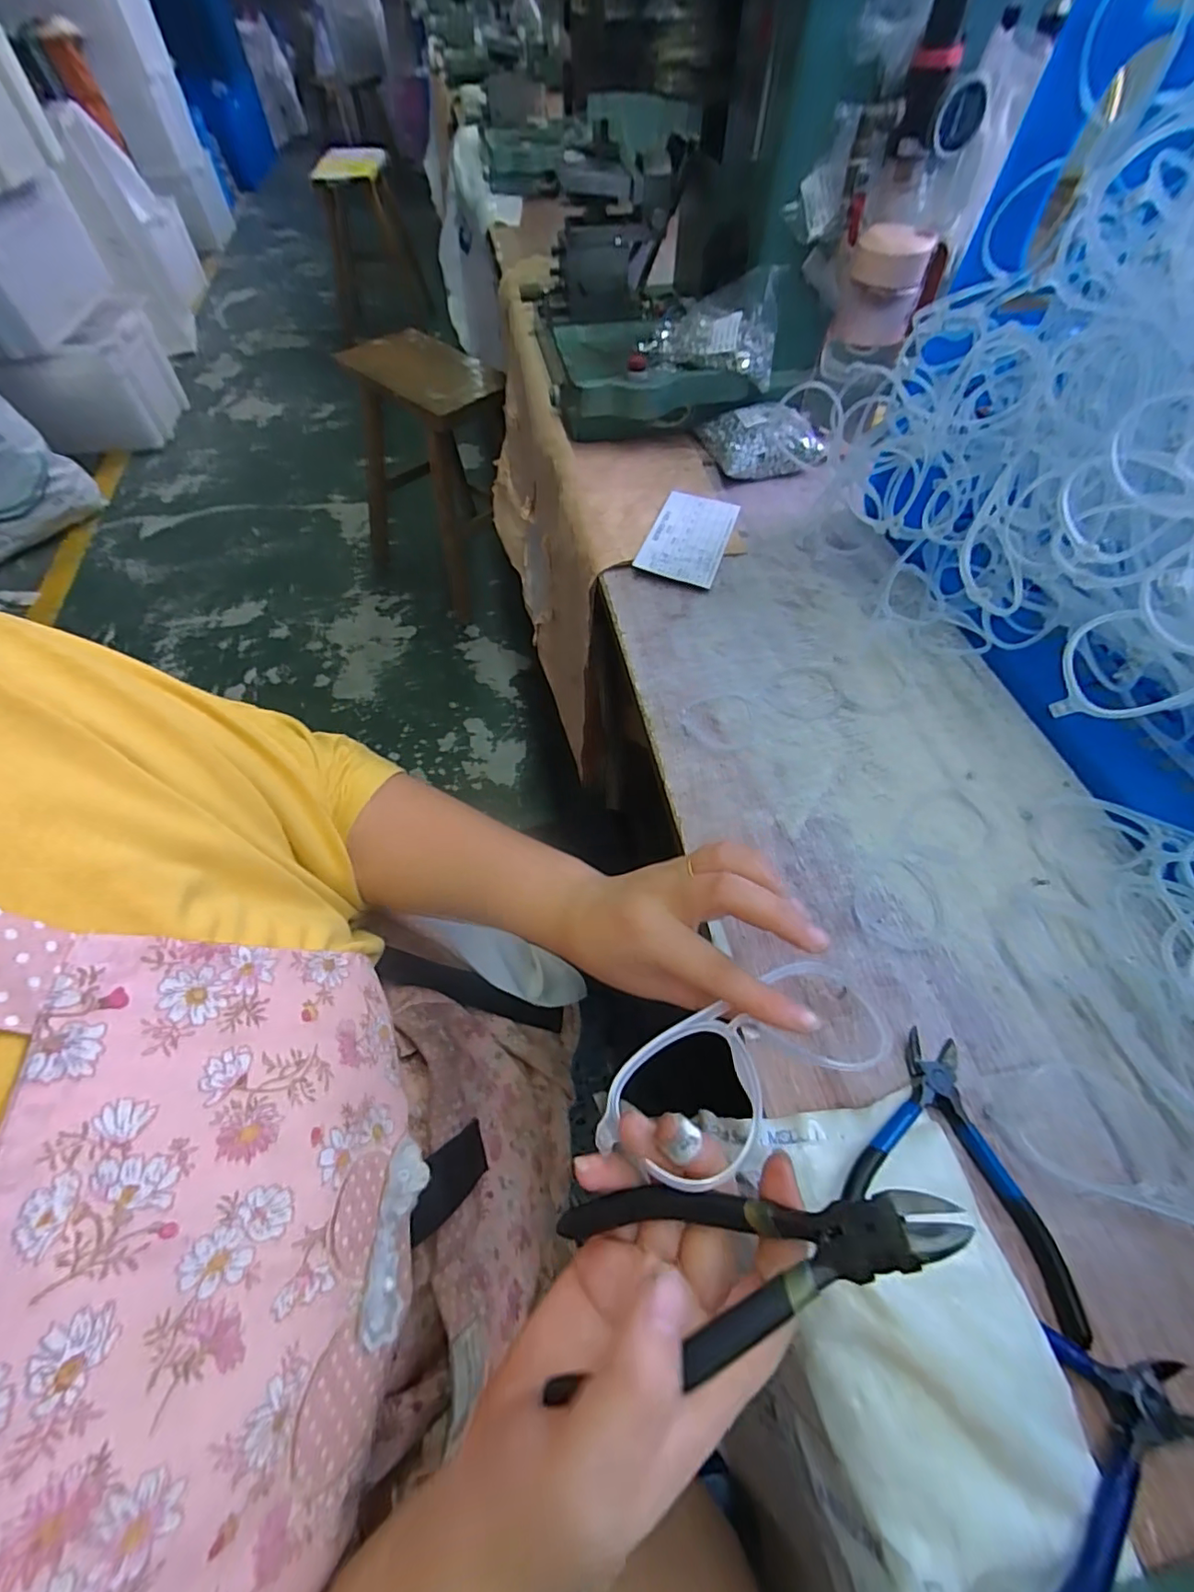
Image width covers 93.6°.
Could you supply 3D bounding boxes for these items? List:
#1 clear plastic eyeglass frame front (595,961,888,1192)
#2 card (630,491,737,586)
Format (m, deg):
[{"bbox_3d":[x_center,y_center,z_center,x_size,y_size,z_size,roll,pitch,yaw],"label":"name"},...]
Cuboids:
[{"bbox_3d":[0.060,0.106,0.222,0.127,0.017,0.059,-15,58,-16],"label":"clear plastic eyeglass frame front"},{"bbox_3d":[0.088,-0.246,0.530,0.071,0.005,0.134,19,57,6],"label":"card"}]

